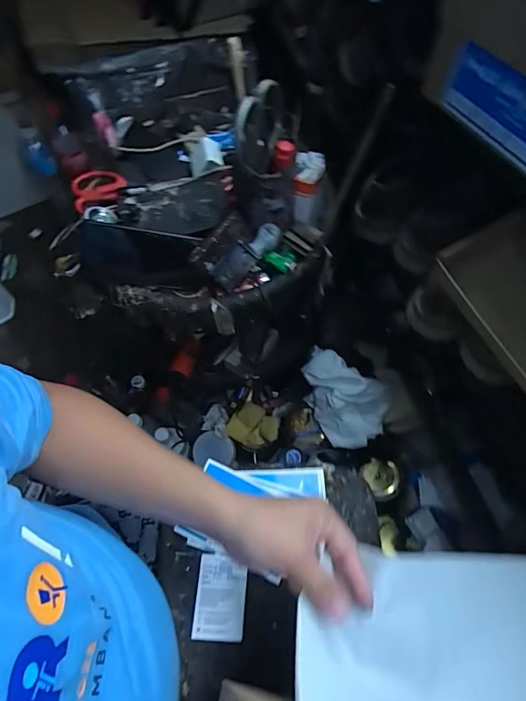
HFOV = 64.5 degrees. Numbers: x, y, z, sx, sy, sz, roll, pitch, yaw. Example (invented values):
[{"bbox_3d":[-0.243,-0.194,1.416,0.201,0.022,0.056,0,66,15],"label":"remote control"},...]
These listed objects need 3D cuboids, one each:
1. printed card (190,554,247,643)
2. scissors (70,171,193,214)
[{"bbox_3d":[-0.045,0.261,0.442,0.051,0.004,0.076,6,60,-2],"label":"printed card"},{"bbox_3d":[-0.209,-0.253,0.647,0.170,0.020,0.065,-7,64,-2],"label":"scissors"}]

